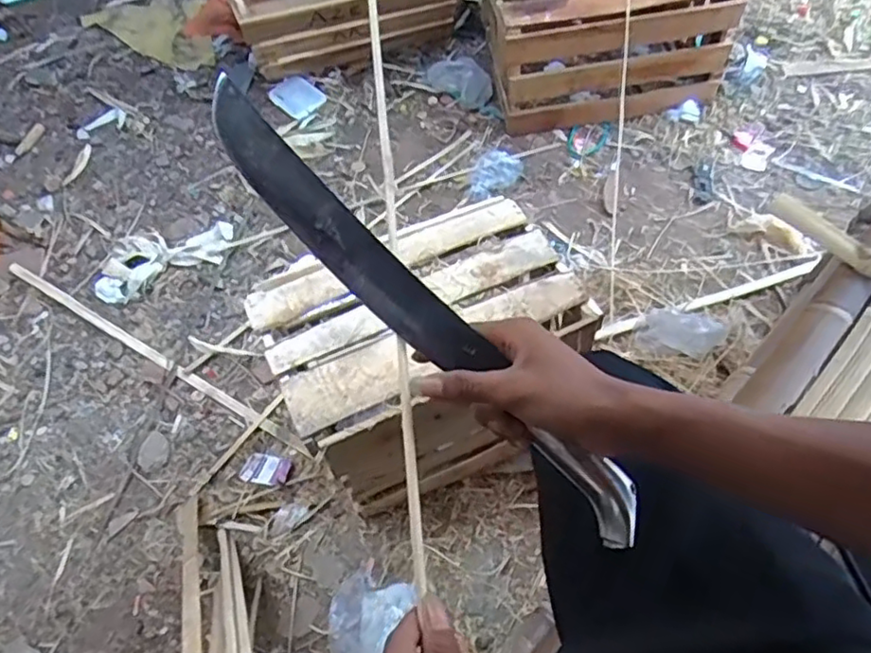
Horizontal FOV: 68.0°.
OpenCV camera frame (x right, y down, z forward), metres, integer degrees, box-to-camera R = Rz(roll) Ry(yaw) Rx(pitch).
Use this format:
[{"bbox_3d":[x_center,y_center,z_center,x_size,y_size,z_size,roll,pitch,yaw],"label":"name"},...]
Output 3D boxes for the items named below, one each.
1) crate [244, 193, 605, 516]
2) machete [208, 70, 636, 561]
[{"bbox_3d":[-0.012,0.055,1.206,0.515,0.366,0.380,-27,62,-11],"label":"crate"},{"bbox_3d":[-0.008,-0.007,0.434,0.394,0.016,0.038,45,70,-1],"label":"machete"}]

